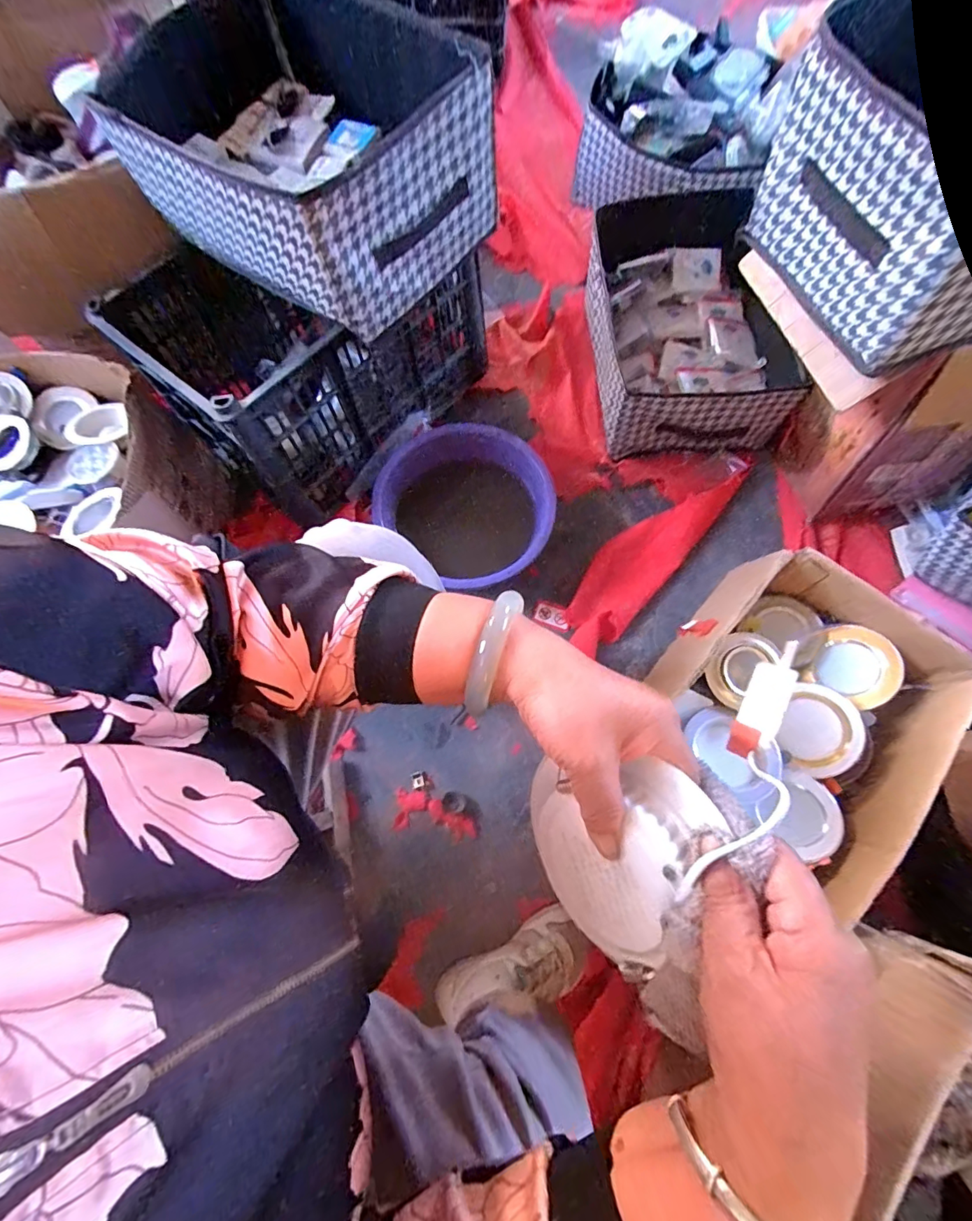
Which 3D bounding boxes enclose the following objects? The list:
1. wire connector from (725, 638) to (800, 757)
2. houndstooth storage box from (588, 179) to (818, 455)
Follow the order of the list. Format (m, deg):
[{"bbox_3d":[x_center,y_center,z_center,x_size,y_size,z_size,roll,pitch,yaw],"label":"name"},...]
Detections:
[{"bbox_3d":[0.184,0.054,0.317,0.025,0.014,0.096,38,60,12],"label":"wire connector"},{"bbox_3d":[0.355,-0.527,0.903,0.313,0.163,0.481,-4,72,0],"label":"houndstooth storage box"}]

